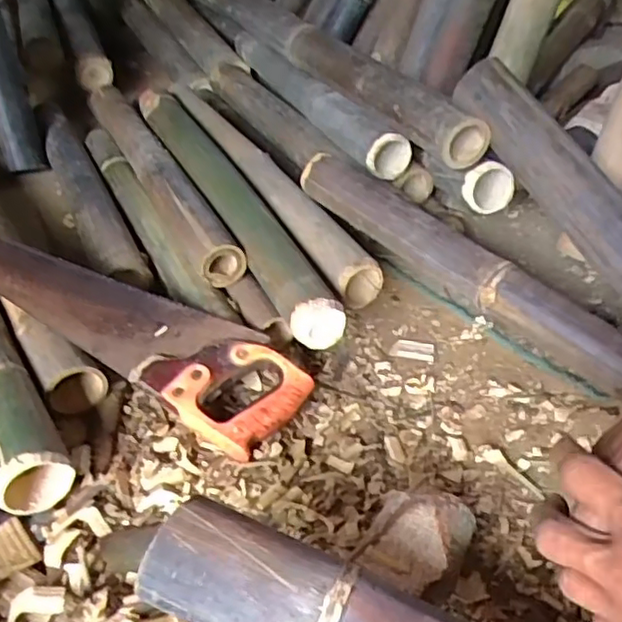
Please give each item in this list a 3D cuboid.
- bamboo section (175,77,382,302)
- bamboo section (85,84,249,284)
[{"bbox_3d":[-0.086,-0.207,0.981,0.062,0.068,0.644,-15,39,-23],"label":"bamboo section"},{"bbox_3d":[-0.244,-0.227,0.999,0.059,0.056,0.646,-15,39,-23],"label":"bamboo section"}]

